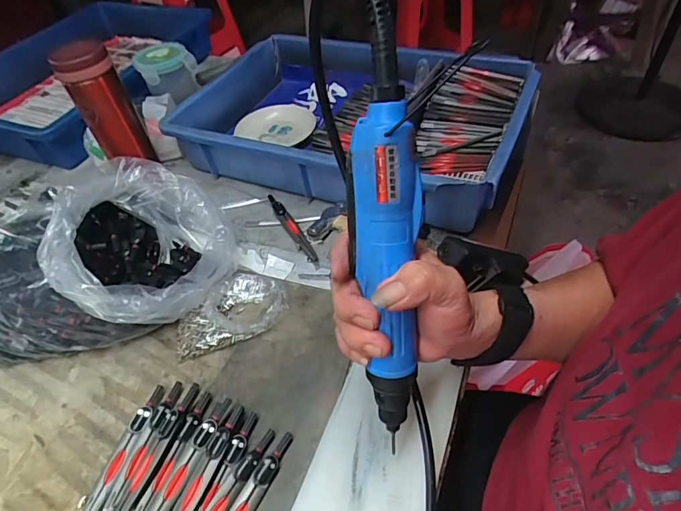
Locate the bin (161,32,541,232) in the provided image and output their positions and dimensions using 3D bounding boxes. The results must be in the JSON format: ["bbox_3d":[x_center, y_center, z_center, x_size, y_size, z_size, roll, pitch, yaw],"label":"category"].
[{"bbox_3d":[0.015,-0.199,0.625,0.460,0.094,0.310,18,52,22],"label":"bin"}]

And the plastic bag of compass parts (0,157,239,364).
[{"bbox_3d":[-0.245,-0.004,0.459,0.248,0.109,0.187,-5,47,2],"label":"plastic bag of compass parts"}]

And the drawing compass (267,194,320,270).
[{"bbox_3d":[-0.058,-0.032,0.527,0.014,0.011,0.137,-24,49,-15],"label":"drawing compass"}]

